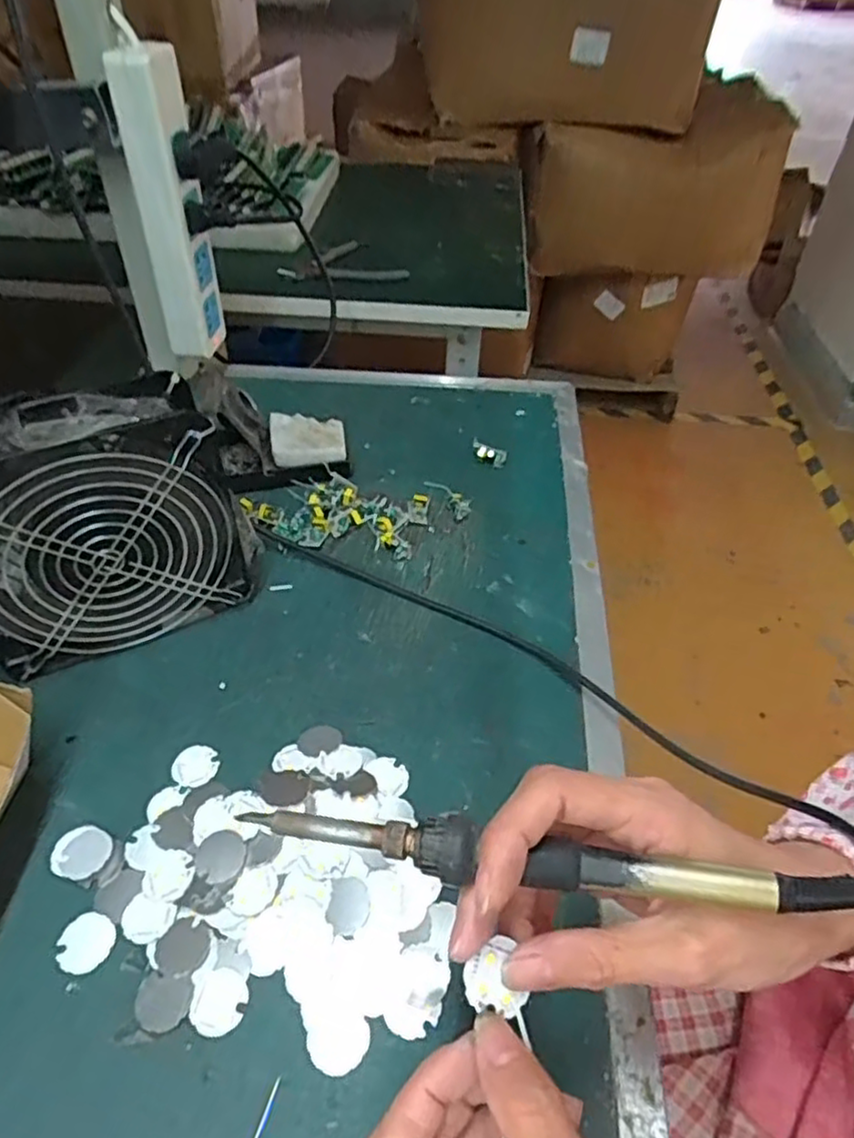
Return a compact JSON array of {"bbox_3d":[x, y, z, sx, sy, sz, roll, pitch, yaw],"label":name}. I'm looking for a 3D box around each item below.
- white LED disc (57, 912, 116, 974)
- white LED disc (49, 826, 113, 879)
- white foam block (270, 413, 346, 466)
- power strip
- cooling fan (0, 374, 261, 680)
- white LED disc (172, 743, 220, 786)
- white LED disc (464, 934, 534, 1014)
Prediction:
[{"bbox_3d":[-0.156,0.169,0.315,0.024,0.004,0.024,1,44,-1],"label":"white LED disc"},{"bbox_3d":[-0.172,0.140,0.344,0.029,0.004,0.025,16,45,14],"label":"white LED disc"},{"bbox_3d":[-0.098,-0.108,0.570,0.060,0.006,0.056,-3,54,-6],"label":"white foam block"},{"bbox_3d":[-0.207,-0.290,0.569,0.044,0.223,0.050,-3,44,-5],"label":"power strip"},{"bbox_3d":[-0.188,-0.024,0.406,0.155,0.151,0.058,-20,48,-22],"label":"cooling fan"},{"bbox_3d":[-0.128,0.108,0.384,0.026,0.004,0.024,1,44,-1],"label":"white LED disc"},{"bbox_3d":[0.023,0.139,0.236,0.020,0.004,0.022,4,67,-11],"label":"white LED disc"}]

